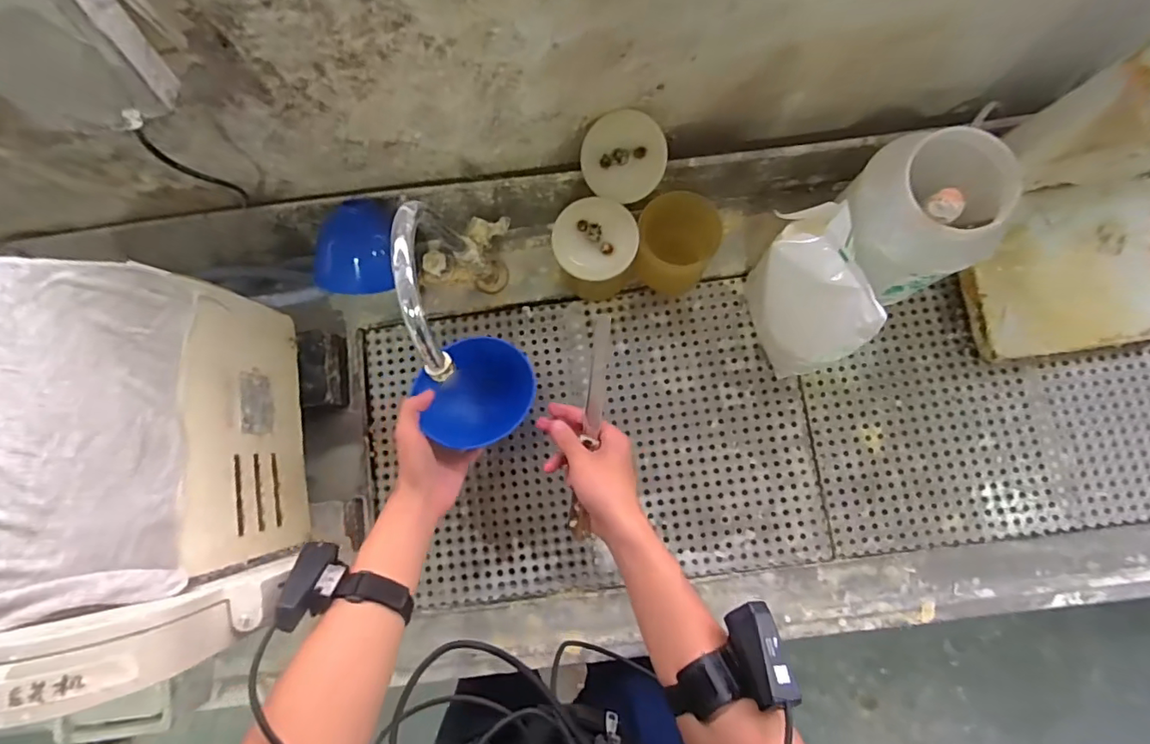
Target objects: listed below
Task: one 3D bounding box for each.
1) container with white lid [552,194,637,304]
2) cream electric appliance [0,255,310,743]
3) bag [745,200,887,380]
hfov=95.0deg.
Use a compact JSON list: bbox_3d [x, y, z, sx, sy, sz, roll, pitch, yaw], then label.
[{"bbox_3d":[0.025,-0.152,0.680,0.095,0.130,0.092,0,81,1],"label":"container with white lid"},{"bbox_3d":[-0.402,0.083,0.481,0.193,0.257,0.322,-11,80,2],"label":"cream electric appliance"},{"bbox_3d":[0.258,-0.095,0.579,0.089,0.143,0.163,-4,81,1],"label":"bag"}]

